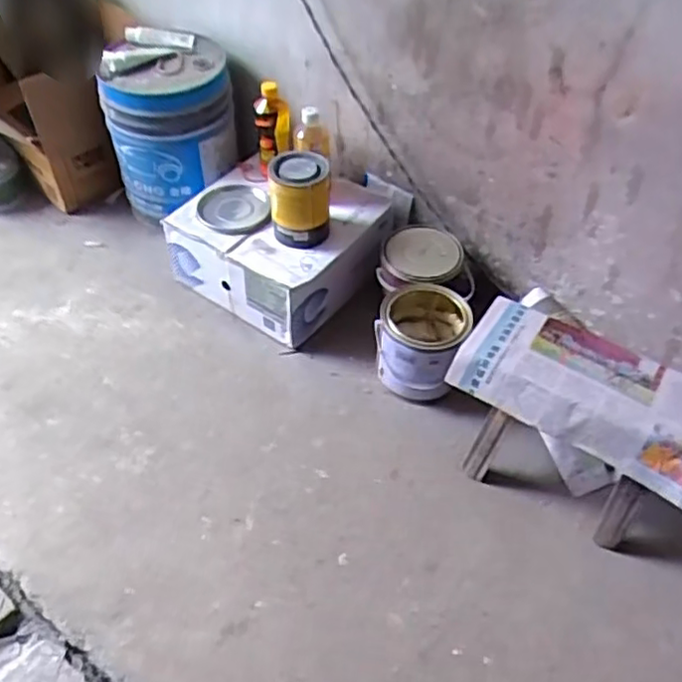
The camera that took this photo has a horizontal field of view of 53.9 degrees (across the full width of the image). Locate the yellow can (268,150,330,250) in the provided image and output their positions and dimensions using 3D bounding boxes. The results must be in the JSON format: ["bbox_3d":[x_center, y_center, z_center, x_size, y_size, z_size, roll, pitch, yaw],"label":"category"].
[{"bbox_3d":[-0.069,-0.232,1.143,0.101,0.149,0.106,2,47,-2],"label":"yellow can"}]

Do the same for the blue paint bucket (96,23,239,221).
[{"bbox_3d":[-0.339,-0.433,1.364,0.247,0.305,0.253,-5,49,-6],"label":"blue paint bucket"}]

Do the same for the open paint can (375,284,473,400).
[{"bbox_3d":[0.135,0.004,1.176,0.144,0.155,0.136,2,47,-2],"label":"open paint can"}]

